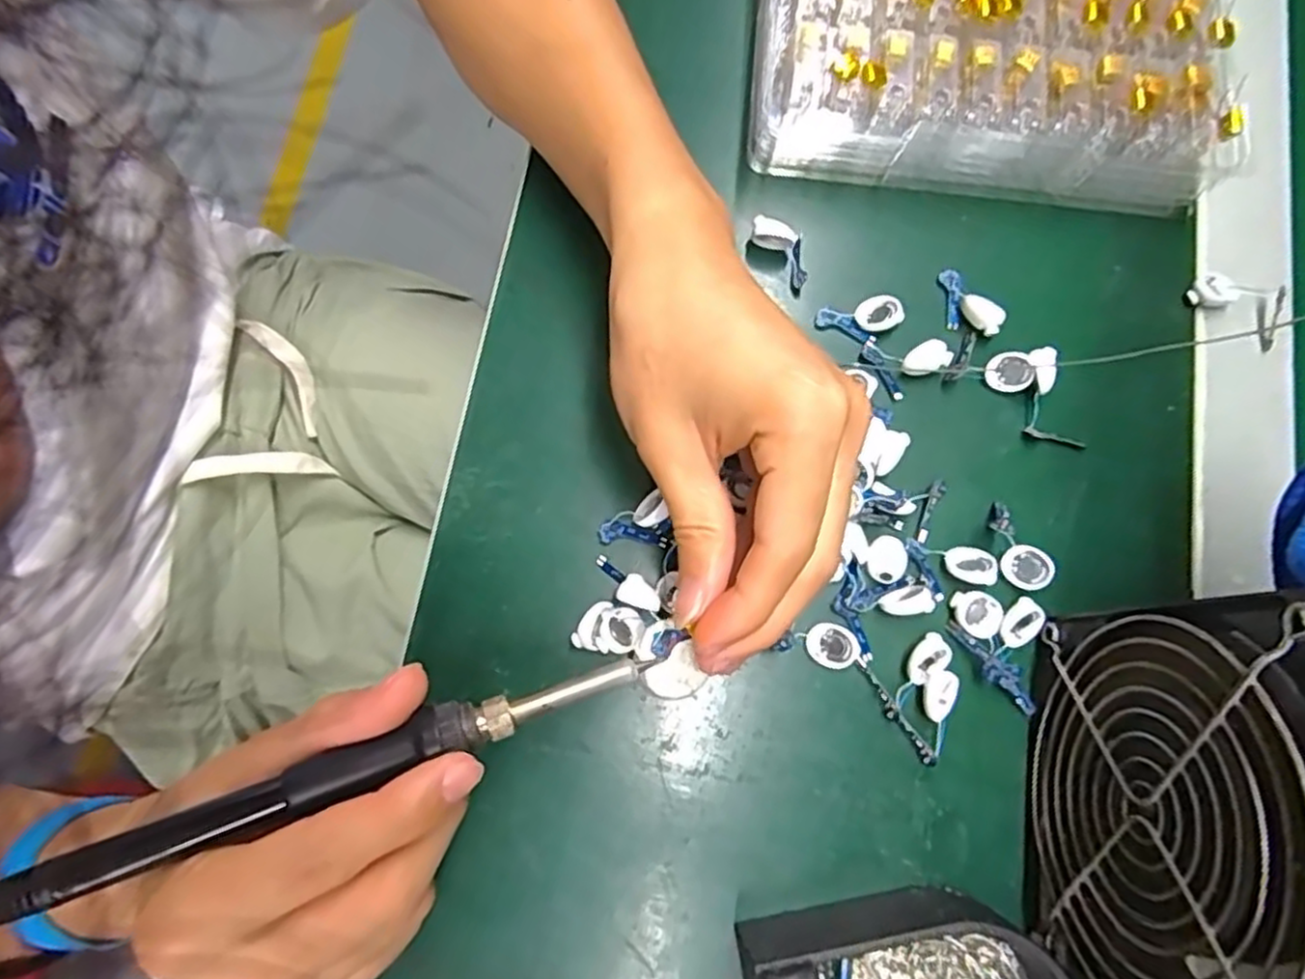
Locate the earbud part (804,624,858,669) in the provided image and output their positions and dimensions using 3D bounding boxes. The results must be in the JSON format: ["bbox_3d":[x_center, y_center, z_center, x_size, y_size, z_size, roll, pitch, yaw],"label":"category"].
[{"bbox_3d":[0.067,0.059,0.273,0.019,0.007,0.015,25,78,4],"label":"earbud part"}]

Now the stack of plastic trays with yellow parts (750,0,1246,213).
[{"bbox_3d":[0.149,-0.254,0.328,0.190,0.040,0.255,6,78,0],"label":"stack of plastic trays with yellow parts"}]

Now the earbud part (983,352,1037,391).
[{"bbox_3d":[0.147,-0.048,0.298,0.017,0.008,0.014,24,78,4],"label":"earbud part"}]

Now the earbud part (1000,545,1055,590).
[{"bbox_3d":[0.144,0.030,0.280,0.019,0.004,0.016,20,105,10],"label":"earbud part"}]

